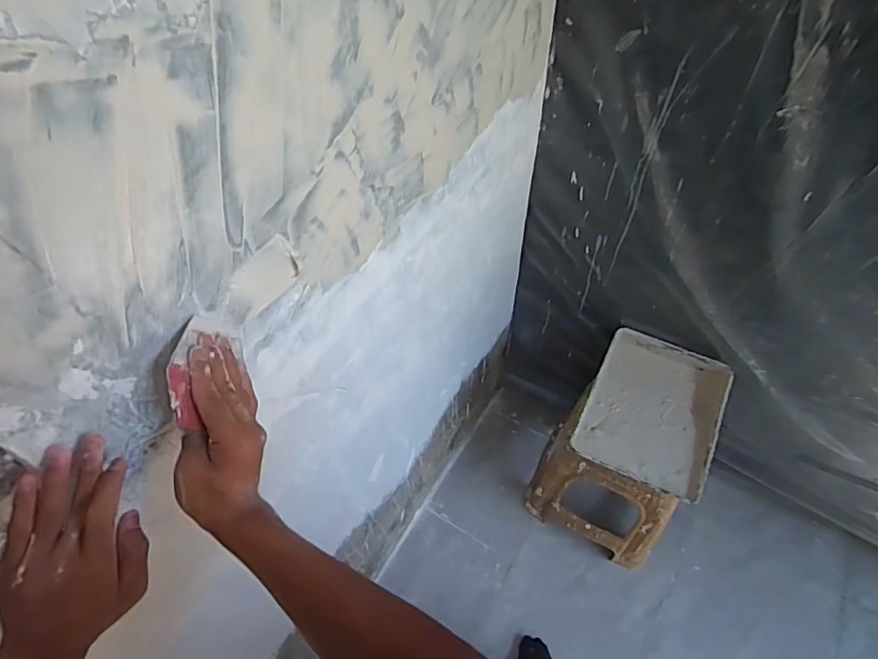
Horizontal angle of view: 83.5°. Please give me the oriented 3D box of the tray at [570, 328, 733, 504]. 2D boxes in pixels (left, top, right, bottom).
[{"bbox_3d":[0.496,0.190,1.136,0.286,0.066,0.344,24,58,19],"label":"tray"}]

